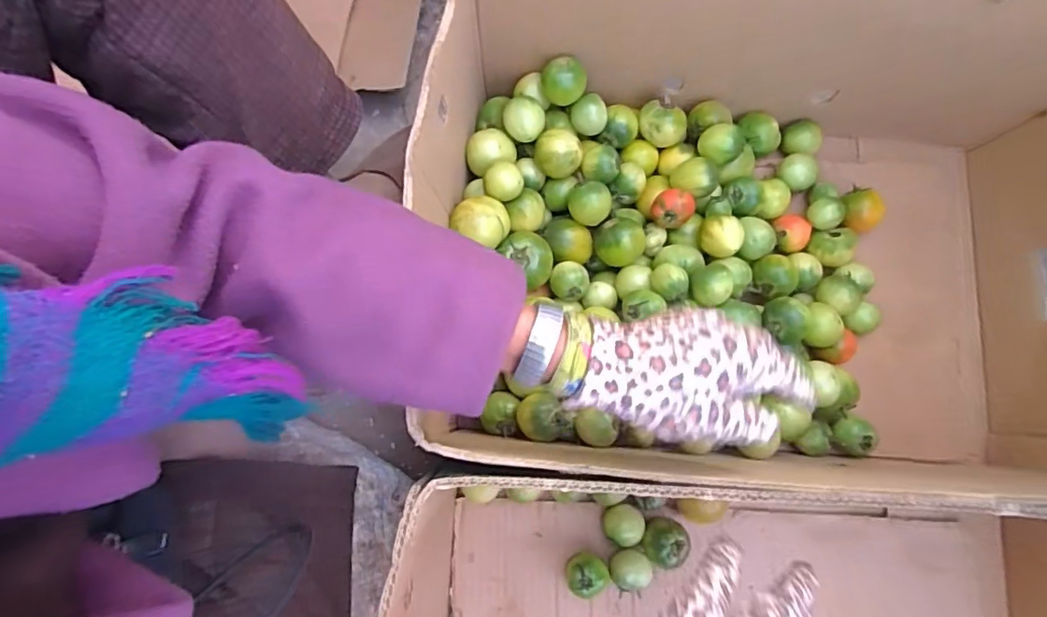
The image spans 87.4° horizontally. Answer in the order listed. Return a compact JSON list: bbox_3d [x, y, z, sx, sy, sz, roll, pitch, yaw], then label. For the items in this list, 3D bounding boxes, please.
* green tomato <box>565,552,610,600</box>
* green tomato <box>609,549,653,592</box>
[{"bbox_3d":[0.056,0.232,0.475,0.038,0.029,0.034,12,80,1],"label":"green tomato"},{"bbox_3d":[0.093,0.228,0.480,0.035,0.027,0.029,-23,81,-5],"label":"green tomato"}]

